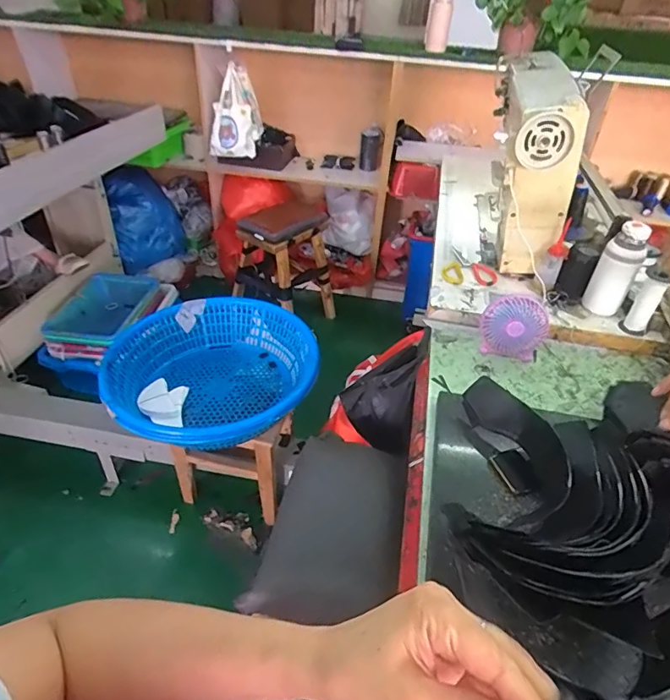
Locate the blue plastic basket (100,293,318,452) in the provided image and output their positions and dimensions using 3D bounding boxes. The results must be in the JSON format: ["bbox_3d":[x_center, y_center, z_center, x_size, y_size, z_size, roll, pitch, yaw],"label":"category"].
[{"bbox_3d":[-0.318,0.070,1.260,0.512,0.151,0.516,-1,39,-7],"label":"blue plastic basket"}]

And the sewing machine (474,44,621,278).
[{"bbox_3d":[0.508,-0.485,1.274,0.168,0.422,0.569,11,39,8],"label":"sewing machine"}]

